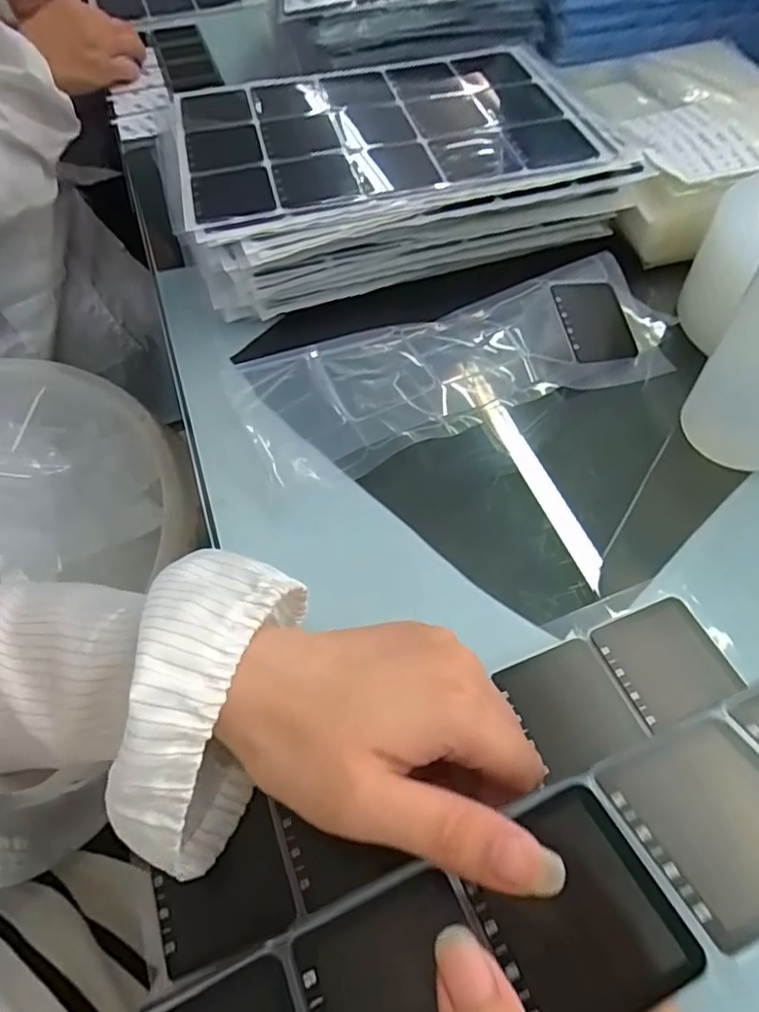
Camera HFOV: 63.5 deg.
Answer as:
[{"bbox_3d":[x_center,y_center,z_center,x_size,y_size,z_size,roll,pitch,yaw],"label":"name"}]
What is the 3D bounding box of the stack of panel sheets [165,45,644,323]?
[{"bbox_3d":[-0.001,-0.254,0.456,0.298,0.062,0.226,-20,58,-10],"label":"stack of panel sheets"}]

